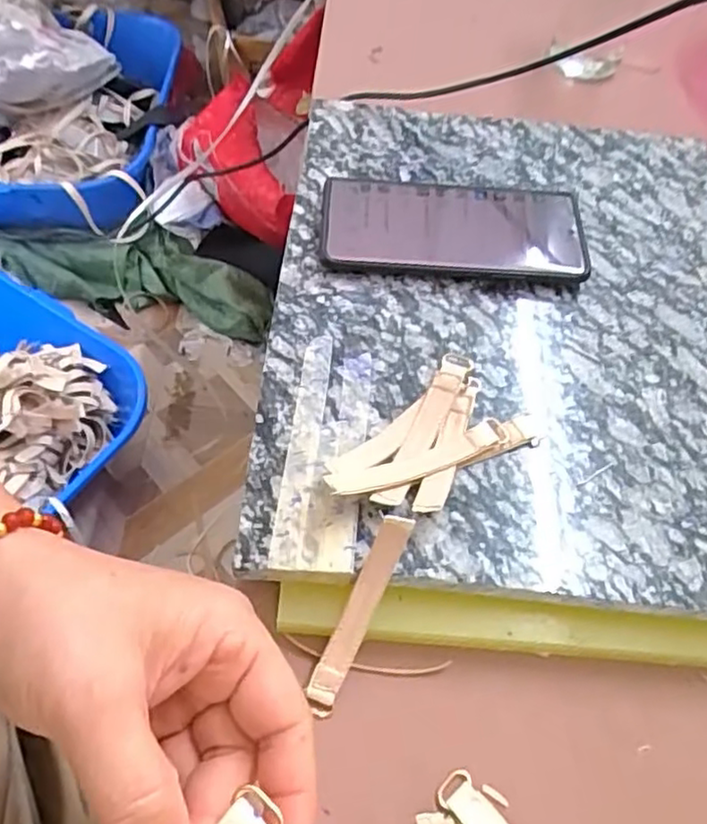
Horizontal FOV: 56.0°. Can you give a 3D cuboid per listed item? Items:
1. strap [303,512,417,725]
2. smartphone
[{"bbox_3d":[0.002,0.091,0.300,0.014,0.011,0.096,25,93,10],"label":"strap"},{"bbox_3d":[0.061,-0.114,0.409,0.159,0.015,0.073,6,58,-2],"label":"smartphone"}]

